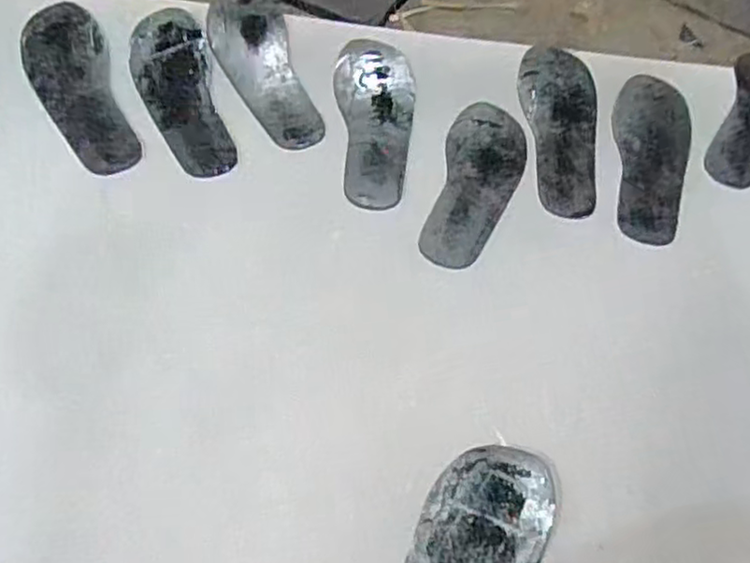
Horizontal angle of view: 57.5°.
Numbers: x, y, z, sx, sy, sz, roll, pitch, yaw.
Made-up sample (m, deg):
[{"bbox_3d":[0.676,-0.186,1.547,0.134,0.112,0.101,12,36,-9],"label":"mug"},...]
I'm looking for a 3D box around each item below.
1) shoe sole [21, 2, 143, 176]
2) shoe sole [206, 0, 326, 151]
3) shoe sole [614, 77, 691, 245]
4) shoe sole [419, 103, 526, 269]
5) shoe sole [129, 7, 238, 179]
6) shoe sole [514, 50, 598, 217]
[{"bbox_3d":[-0.324,-0.210,0.745,0.085,0.013,0.227,-20,73,-13],"label":"shoe sole"},{"bbox_3d":[-0.126,-0.246,0.788,0.087,0.009,0.224,-21,75,-17],"label":"shoe sole"},{"bbox_3d":[0.320,-0.143,0.782,0.088,0.032,0.226,10,58,1],"label":"shoe sole"},{"bbox_3d":[0.108,-0.107,0.741,0.084,0.011,0.225,18,59,6],"label":"shoe sole"},{"bbox_3d":[-0.218,-0.211,0.763,0.085,0.011,0.222,-13,71,-12],"label":"shoe sole"},{"bbox_3d":[0.219,-0.178,0.788,0.085,0.010,0.229,-3,69,-3],"label":"shoe sole"}]

